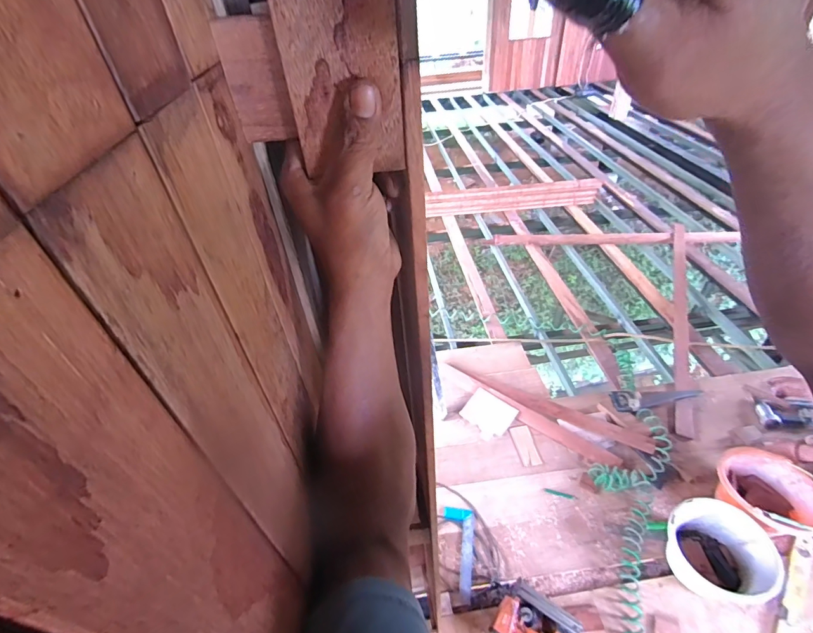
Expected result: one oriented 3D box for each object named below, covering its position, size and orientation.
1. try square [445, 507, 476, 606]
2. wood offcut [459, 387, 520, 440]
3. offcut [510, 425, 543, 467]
[{"bbox_3d":[0.212,0.808,1.411,0.106,0.019,0.320,-19,32,4],"label":"try square"},{"bbox_3d":[0.372,0.446,1.856,0.220,0.013,0.200,30,52,32],"label":"wood offcut"},{"bbox_3d":[0.511,0.552,1.730,0.082,0.016,0.192,-7,42,-3],"label":"offcut"}]

